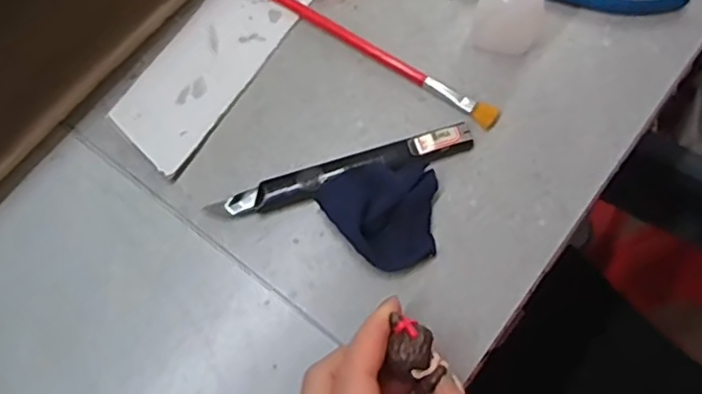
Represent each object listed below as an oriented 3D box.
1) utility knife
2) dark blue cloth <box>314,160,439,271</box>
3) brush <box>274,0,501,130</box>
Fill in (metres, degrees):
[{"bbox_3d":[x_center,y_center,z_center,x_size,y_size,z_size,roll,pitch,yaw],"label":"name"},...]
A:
[{"bbox_3d":[-0.004,-0.013,0.338,0.141,0.012,0.017,-17,72,-3],"label":"utility knife"},{"bbox_3d":[0.021,0.006,0.325,0.056,0.019,0.058,-34,74,-8],"label":"dark blue cloth"},{"bbox_3d":[0.010,-0.084,0.363,0.164,0.013,0.012,31,76,12],"label":"brush"}]

